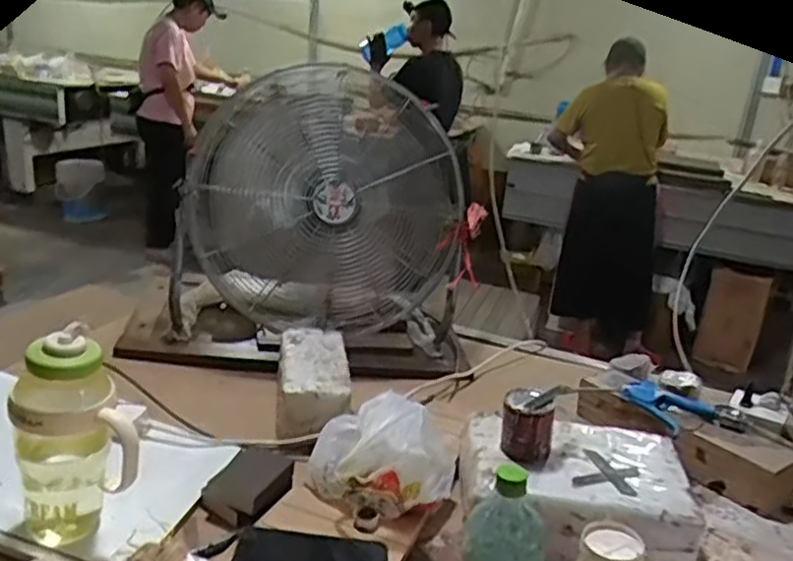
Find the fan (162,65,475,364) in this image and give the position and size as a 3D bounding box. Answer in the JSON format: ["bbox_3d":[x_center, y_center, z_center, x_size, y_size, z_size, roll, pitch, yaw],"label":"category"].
[{"bbox_3d":[-0.134,-0.120,1.333,0.517,0.482,0.283,5,20,-2],"label":"fan"}]

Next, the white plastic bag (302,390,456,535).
[{"bbox_3d":[-0.018,0.228,0.910,0.188,0.131,0.186,8,20,7],"label":"white plastic bag"}]

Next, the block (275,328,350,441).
[{"bbox_3d":[-0.132,0.164,1.131,0.113,0.079,0.235,3,20,-9],"label":"block"}]

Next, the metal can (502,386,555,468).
[{"bbox_3d":[0.168,0.188,0.903,0.062,0.081,0.062,5,20,-2],"label":"metal can"}]

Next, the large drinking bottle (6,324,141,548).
[{"bbox_3d":[-0.351,0.177,0.763,0.117,0.225,0.095,-5,22,-27],"label":"large drinking bottle"}]

